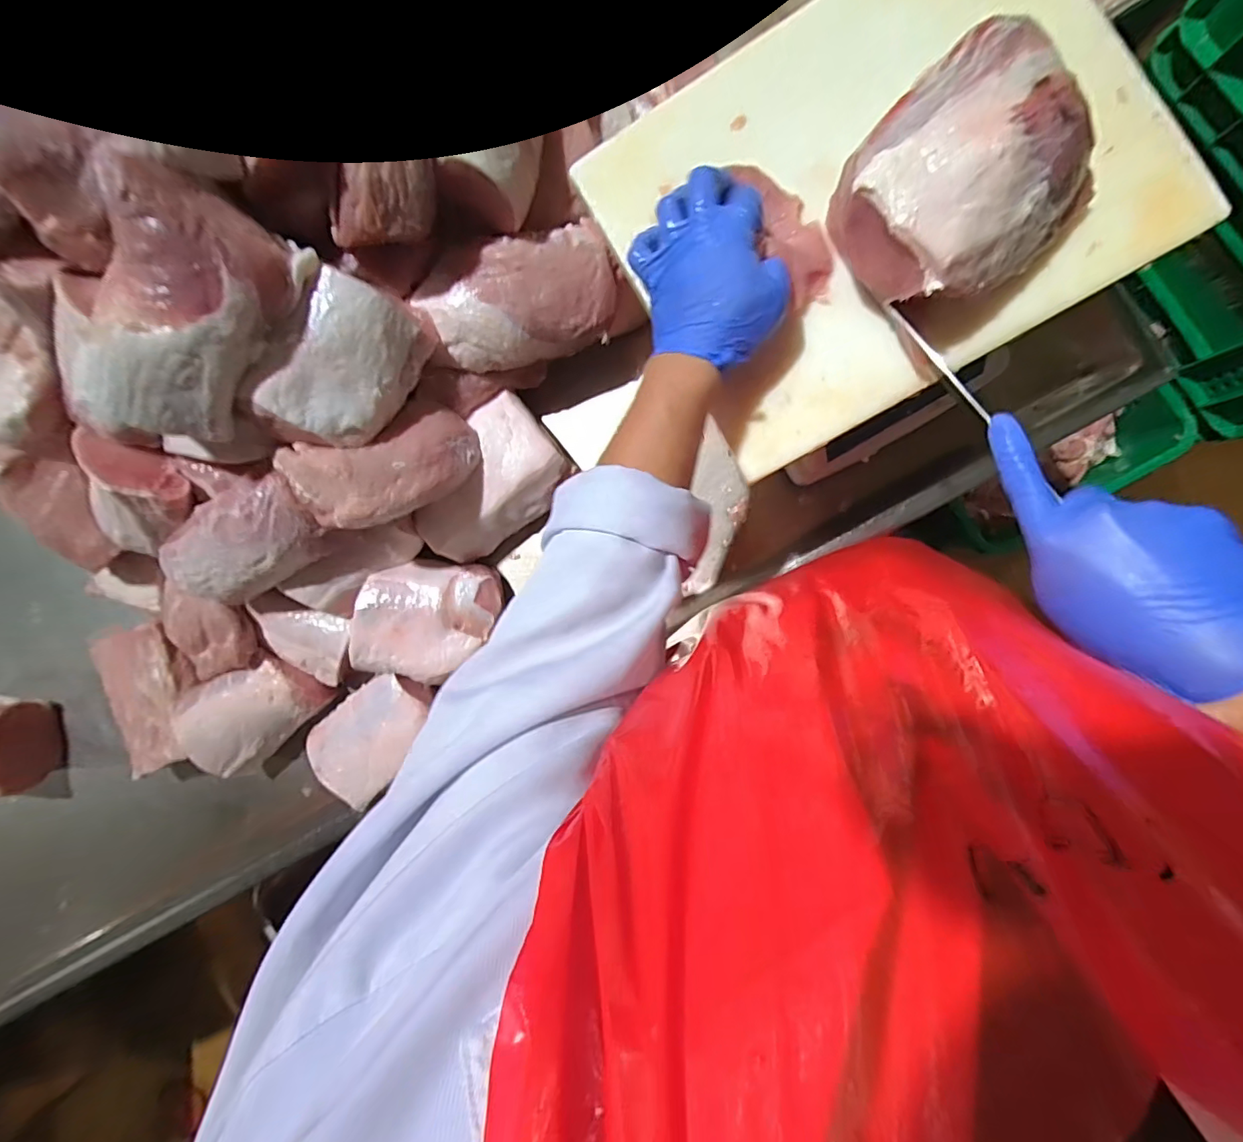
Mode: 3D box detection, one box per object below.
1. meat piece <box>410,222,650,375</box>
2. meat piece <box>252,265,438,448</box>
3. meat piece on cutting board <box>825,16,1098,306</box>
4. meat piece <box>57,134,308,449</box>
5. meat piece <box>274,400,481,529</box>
[{"bbox_3d":[-0.097,-0.276,0.529,0.204,0.060,0.112,-12,89,9],"label":"meat piece"},{"bbox_3d":[-0.261,-0.192,0.497,0.112,0.070,0.157,26,93,-36],"label":"meat piece"},{"bbox_3d":[0.223,-0.257,0.345,0.140,0.067,0.133,-41,85,8],"label":"meat piece on cutting board"},{"bbox_3d":[-0.367,-0.201,0.417,0.119,0.080,0.204,31,96,7],"label":"meat piece"},{"bbox_3d":[-0.238,-0.115,0.532,0.181,0.068,0.120,-30,90,-25],"label":"meat piece"}]

